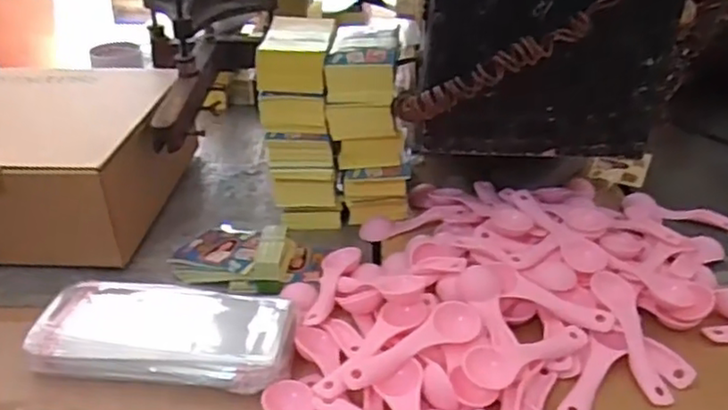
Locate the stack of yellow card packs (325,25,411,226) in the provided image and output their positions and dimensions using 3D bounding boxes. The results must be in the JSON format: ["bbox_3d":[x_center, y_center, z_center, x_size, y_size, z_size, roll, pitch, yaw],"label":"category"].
[{"bbox_3d":[0.008,-0.083,0.668,0.078,0.182,0.106,3,33,3],"label":"stack of yellow card packs"}]

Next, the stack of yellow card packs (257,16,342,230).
[{"bbox_3d":[-0.060,-0.074,0.663,0.072,0.196,0.083,2,33,1],"label":"stack of yellow card packs"}]

